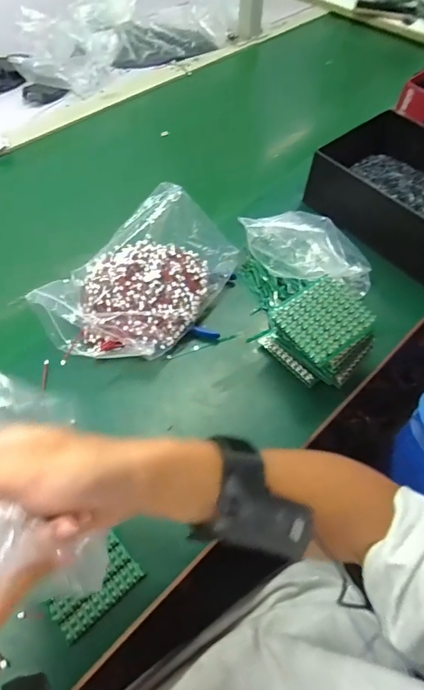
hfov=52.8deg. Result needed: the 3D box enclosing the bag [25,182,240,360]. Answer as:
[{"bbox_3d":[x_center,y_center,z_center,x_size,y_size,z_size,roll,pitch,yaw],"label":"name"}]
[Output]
[{"bbox_3d":[-0.080,-0.084,0.507,0.146,0.085,0.233,27,60,16],"label":"bag"}]

